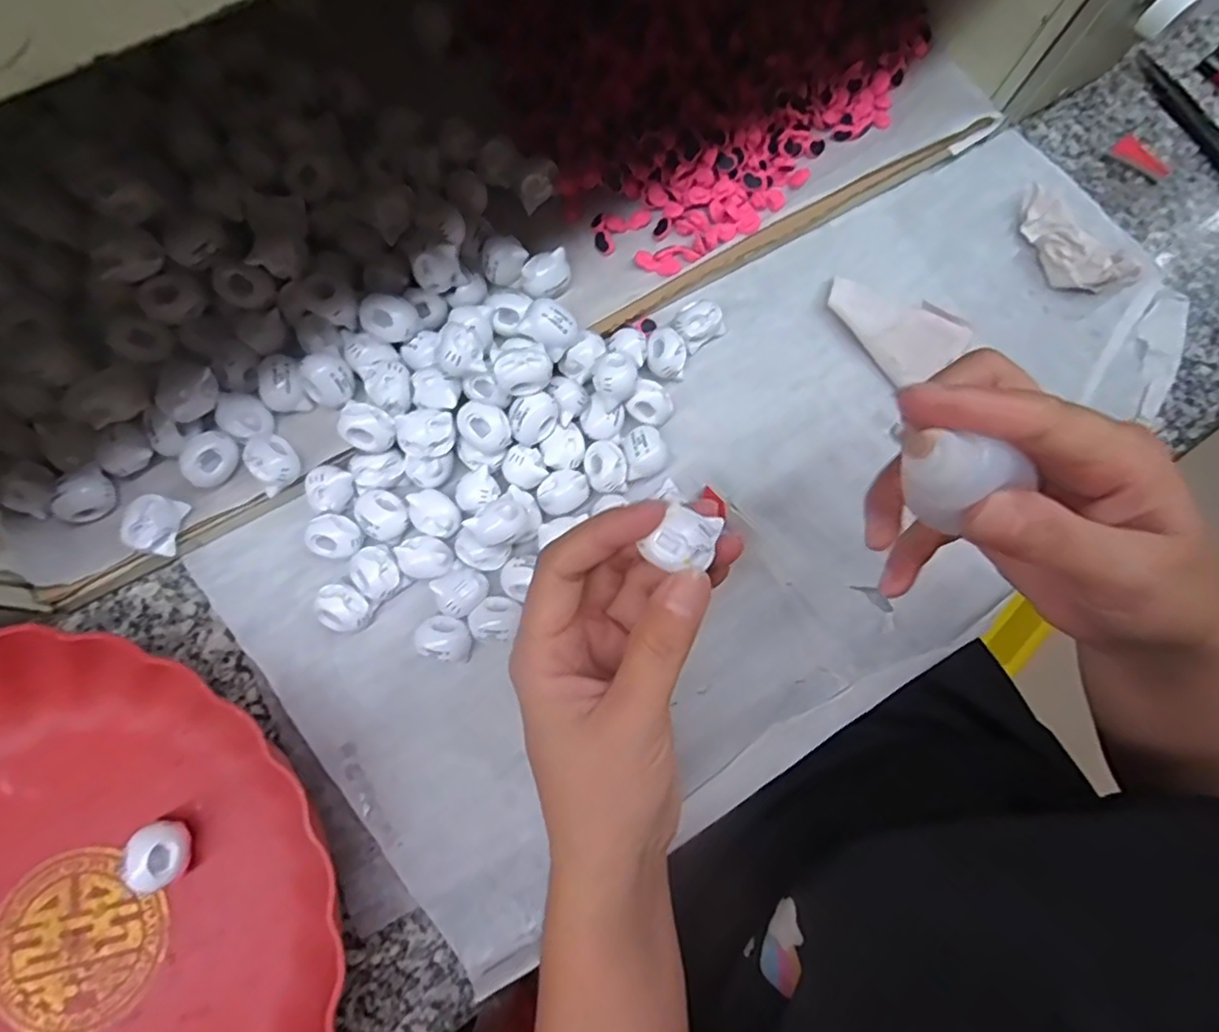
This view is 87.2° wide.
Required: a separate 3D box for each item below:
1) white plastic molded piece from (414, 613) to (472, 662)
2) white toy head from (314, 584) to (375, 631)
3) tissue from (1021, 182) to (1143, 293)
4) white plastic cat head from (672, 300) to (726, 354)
[{"bbox_3d":[-0.074,0.056,0.294,0.024,0.019,0.019,13,78,0],"label":"white plastic molded piece"},{"bbox_3d":[-0.120,0.043,0.295,0.024,0.021,0.019,15,78,0],"label":"white toy head"},{"bbox_3d":[0.258,-0.150,0.361,0.034,0.019,0.073,-44,84,-10],"label":"tissue"},{"bbox_3d":[0.046,-0.101,0.335,0.028,0.019,0.021,-36,83,-9],"label":"white plastic cat head"}]

